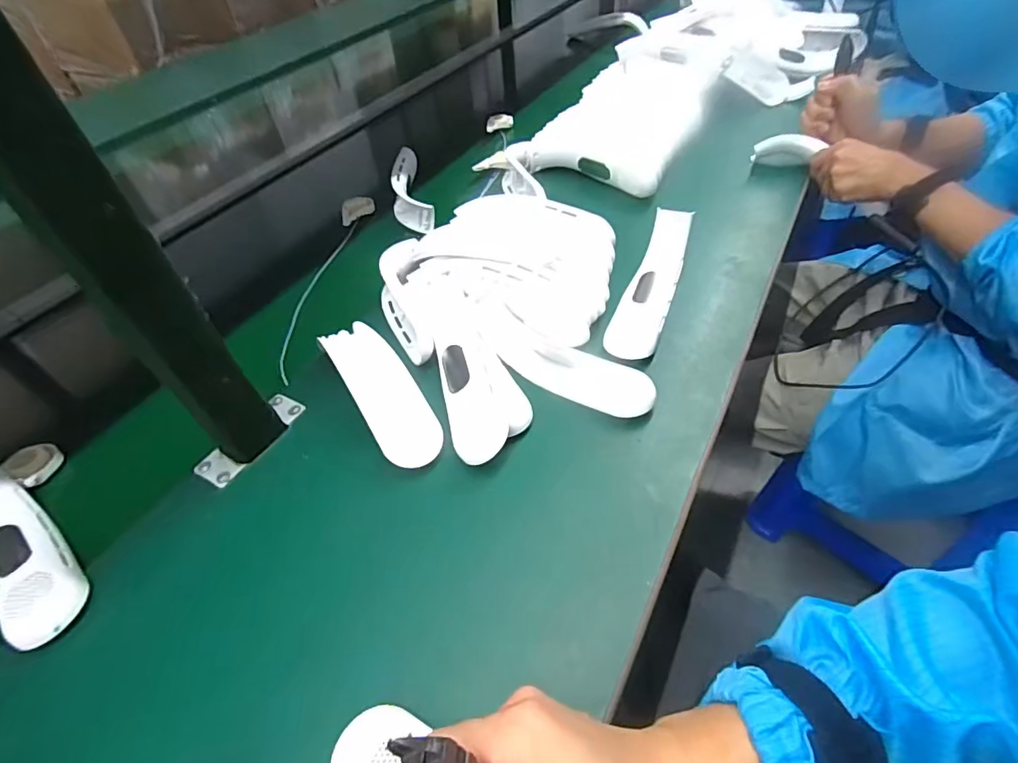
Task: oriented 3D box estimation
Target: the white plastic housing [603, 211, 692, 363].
[{"bbox_3d":[0.148,-0.104,0.531,0.049,0.050,0.193,15,52,18],"label":"white plastic housing"}]

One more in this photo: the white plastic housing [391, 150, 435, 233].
[{"bbox_3d":[-0.146,-0.277,0.735,0.050,0.041,0.181,-15,49,-7],"label":"white plastic housing"}]

